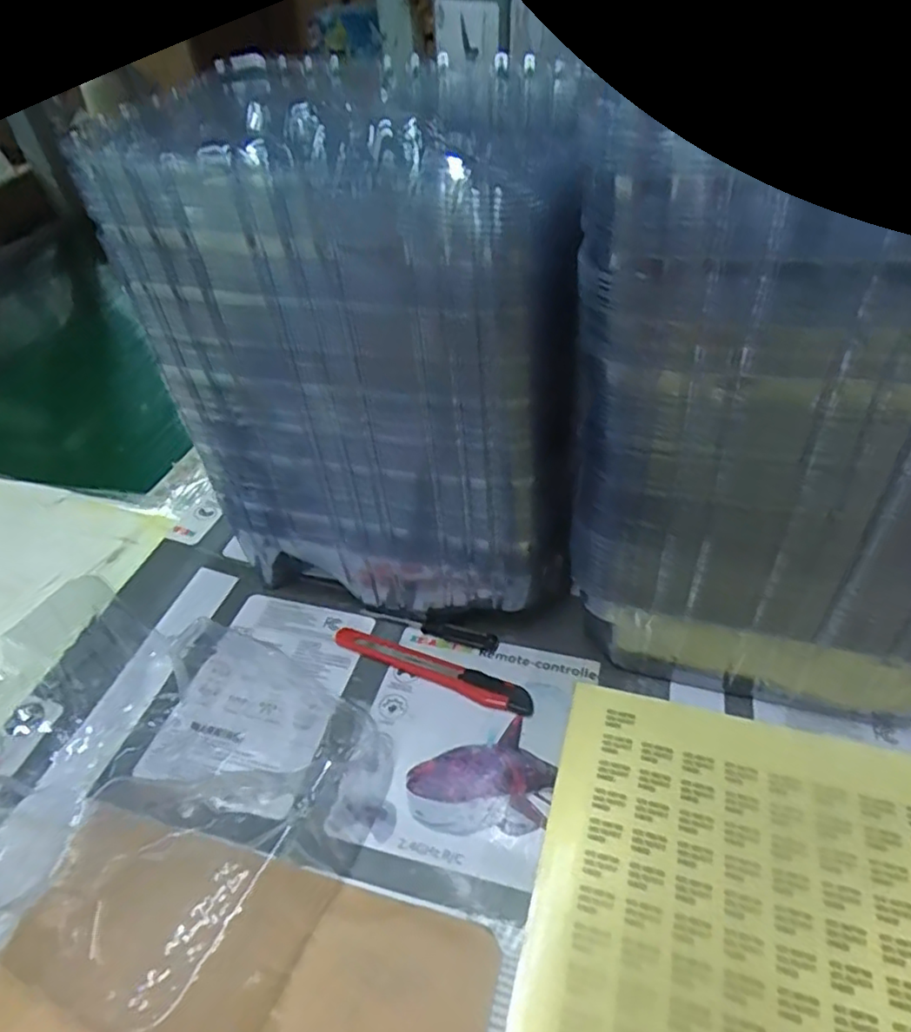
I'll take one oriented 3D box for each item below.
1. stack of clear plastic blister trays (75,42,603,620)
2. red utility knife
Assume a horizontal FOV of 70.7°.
[{"bbox_3d":[-0.033,-0.084,0.365,0.203,0.263,0.166,7,44,12],"label":"stack of clear plastic blister trays"},{"bbox_3d":[-0.015,0.087,0.371,0.123,0.007,0.016,16,47,21],"label":"red utility knife"}]

